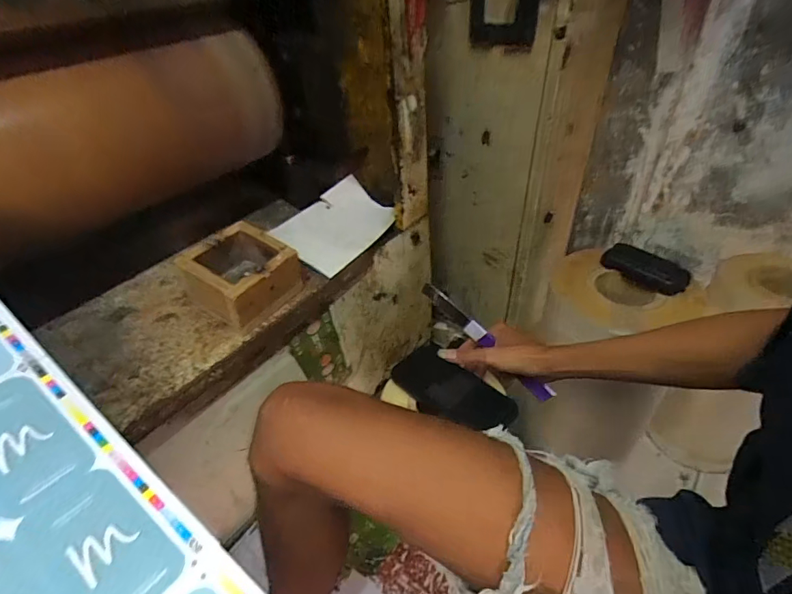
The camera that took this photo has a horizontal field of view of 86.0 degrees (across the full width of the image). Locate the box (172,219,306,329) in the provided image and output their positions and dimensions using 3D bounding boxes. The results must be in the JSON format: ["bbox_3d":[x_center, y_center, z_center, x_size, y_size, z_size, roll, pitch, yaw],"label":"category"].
[{"bbox_3d":[-0.227,-0.036,0.618,0.134,0.082,0.121,23,48,26],"label":"box"}]

